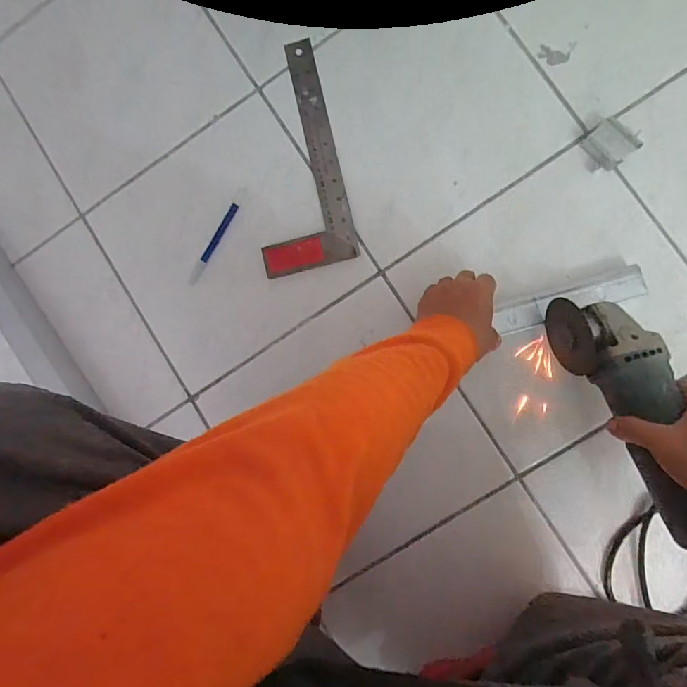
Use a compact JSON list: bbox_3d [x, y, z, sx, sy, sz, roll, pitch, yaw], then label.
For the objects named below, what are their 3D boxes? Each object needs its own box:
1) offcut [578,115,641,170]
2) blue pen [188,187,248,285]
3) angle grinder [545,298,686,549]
[{"bbox_3d":[0.319,-0.239,0.509,0.042,0.022,0.051,-39,83,4],"label":"offcut"},{"bbox_3d":[-0.169,-0.145,0.576,0.013,0.005,0.147,29,91,8],"label":"blue pen"},{"bbox_3d":[0.296,0.063,0.435,0.079,0.076,0.242,-19,73,6],"label":"angle grinder"}]

